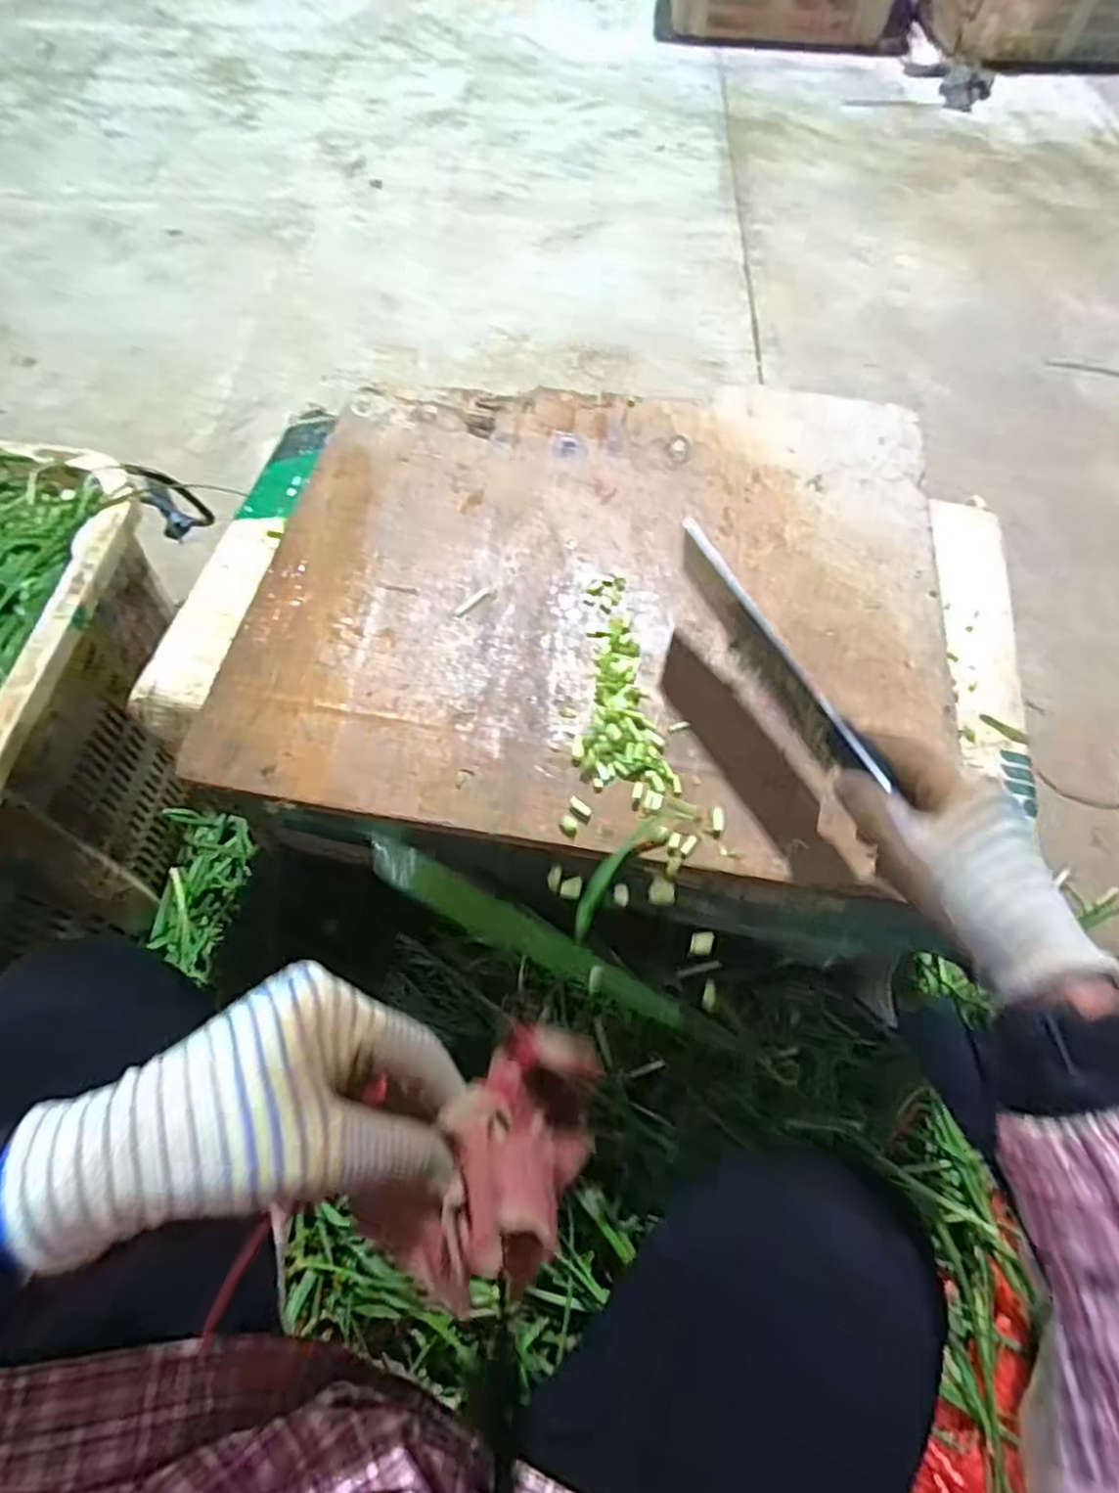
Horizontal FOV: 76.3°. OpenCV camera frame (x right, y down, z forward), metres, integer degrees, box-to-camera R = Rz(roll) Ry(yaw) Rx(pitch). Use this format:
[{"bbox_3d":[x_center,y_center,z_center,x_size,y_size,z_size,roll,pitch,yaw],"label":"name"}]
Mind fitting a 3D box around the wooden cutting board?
[{"bbox_3d":[0.045,-0.141,0.565,0.507,0.017,0.471,9,61,3],"label":"wooden cutting board"}]

